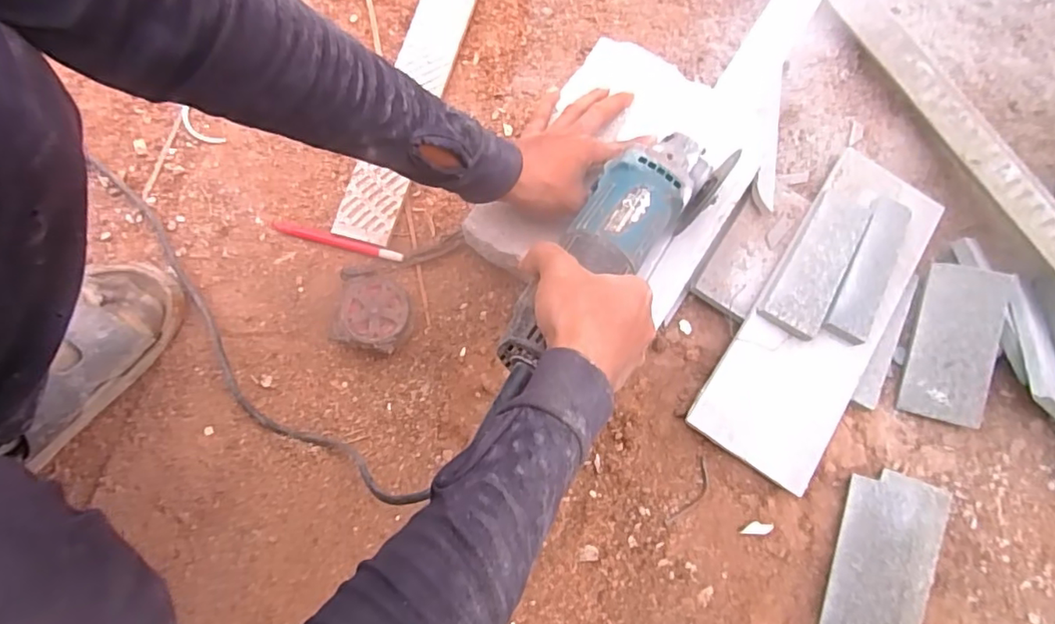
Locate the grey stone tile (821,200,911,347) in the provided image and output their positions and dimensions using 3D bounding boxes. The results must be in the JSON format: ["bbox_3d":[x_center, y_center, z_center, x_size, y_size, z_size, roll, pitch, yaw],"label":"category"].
[{"bbox_3d":[0.327,-0.039,0.543,0.039,0.020,0.148,27,73,9],"label":"grey stone tile"}]

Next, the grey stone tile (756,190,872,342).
[{"bbox_3d":[0.277,-0.049,0.544,0.054,0.024,0.153,29,74,10],"label":"grey stone tile"}]

